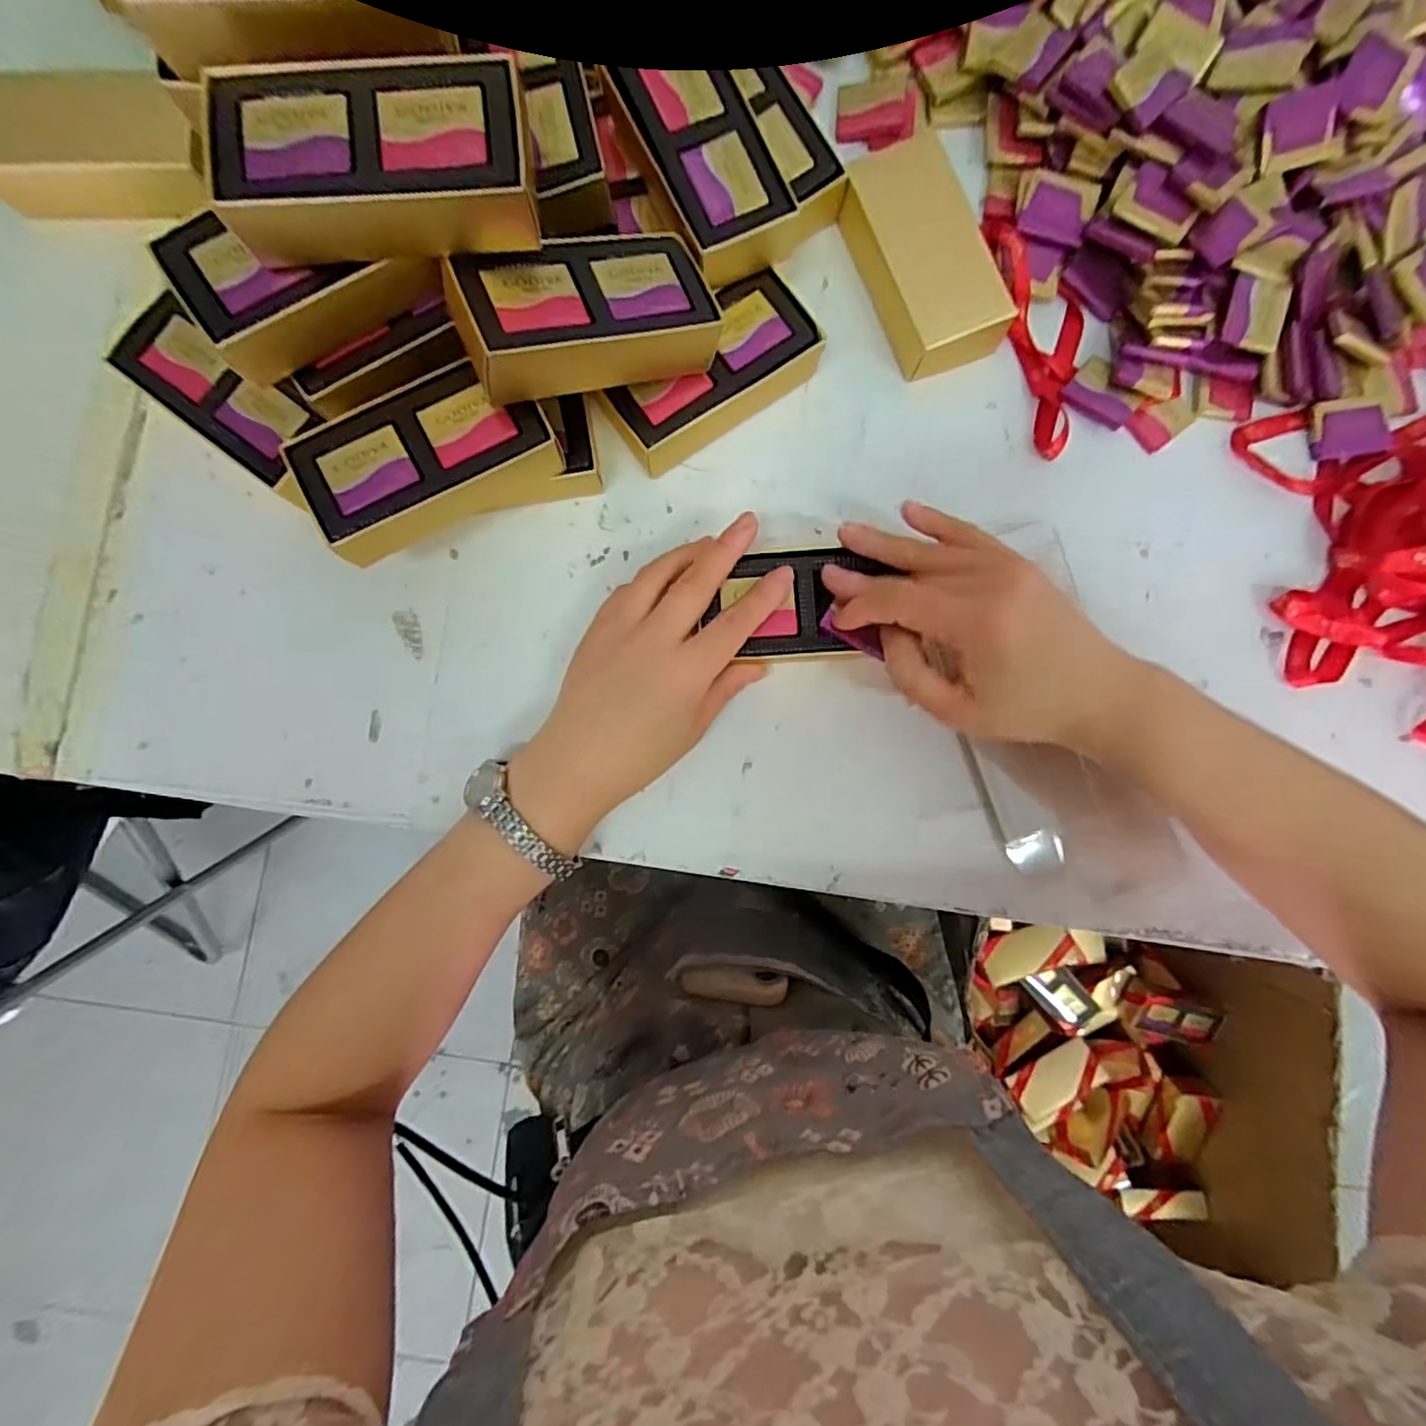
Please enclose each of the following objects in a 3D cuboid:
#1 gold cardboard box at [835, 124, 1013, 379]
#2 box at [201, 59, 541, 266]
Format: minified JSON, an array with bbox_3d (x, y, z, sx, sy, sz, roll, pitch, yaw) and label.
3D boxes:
[{"bbox_3d":[0.116,-0.247,0.346,0.057,0.032,0.119,-23,87,-3],"label":"gold cardboard box"},{"bbox_3d":[-0.128,-0.212,0.245,0.115,0.028,0.059,-4,87,-2],"label":"box"}]

